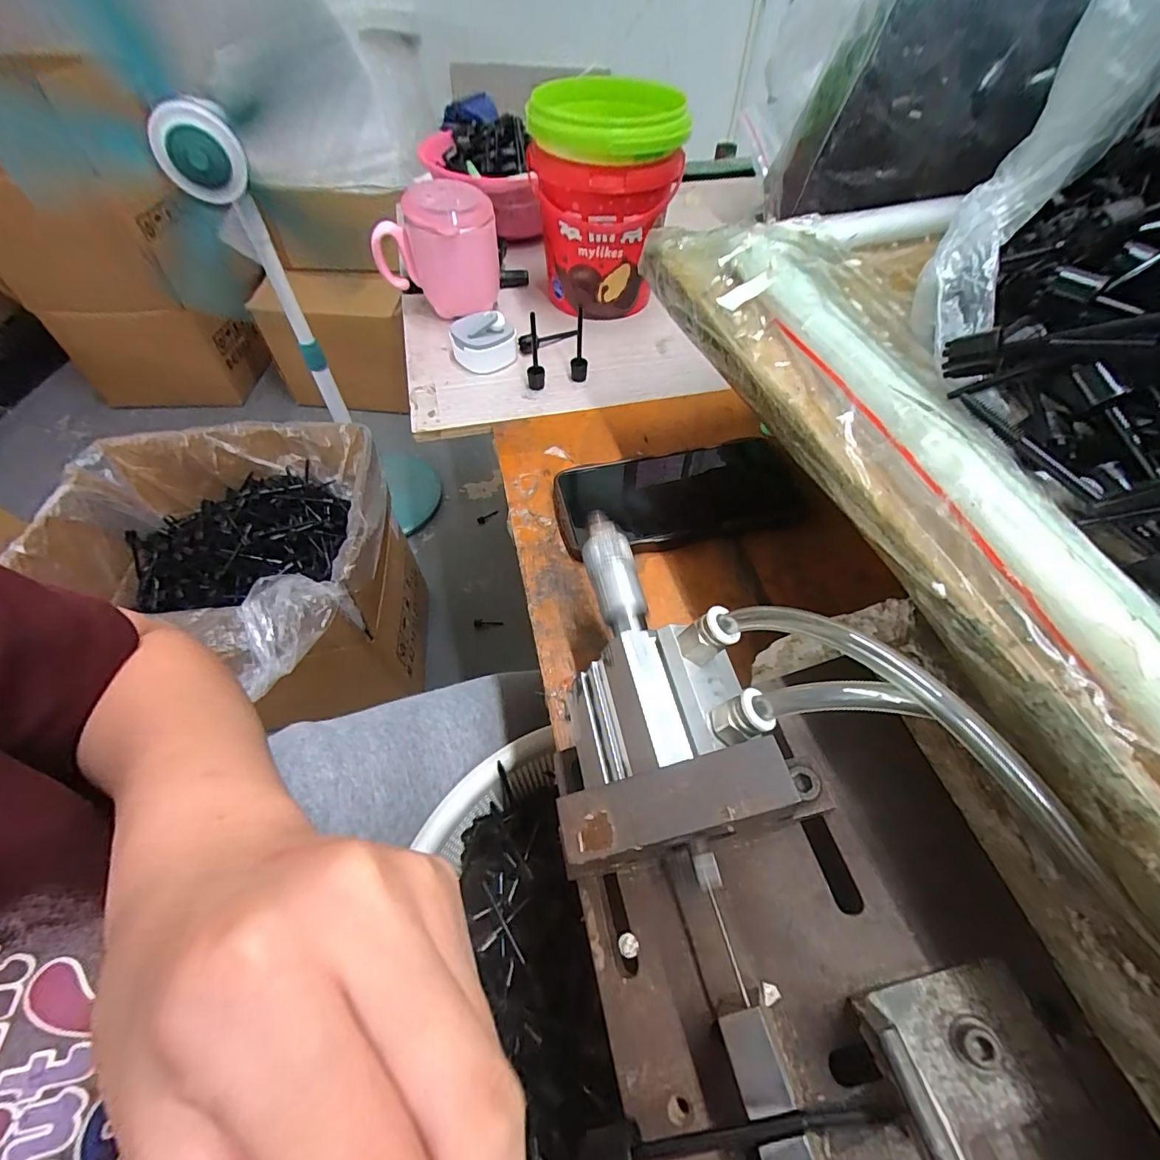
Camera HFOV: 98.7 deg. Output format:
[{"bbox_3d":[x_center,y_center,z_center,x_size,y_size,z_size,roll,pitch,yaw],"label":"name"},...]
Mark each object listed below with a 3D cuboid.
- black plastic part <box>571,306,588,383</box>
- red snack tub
[{"bbox_3d":[0.000,-0.203,0.426,0.014,0.068,0.019,-3,55,-3],"label":"black plastic part"},{"bbox_3d":[0.020,-0.351,0.469,0.127,0.159,0.120,0,55,0],"label":"red snack tub"}]

